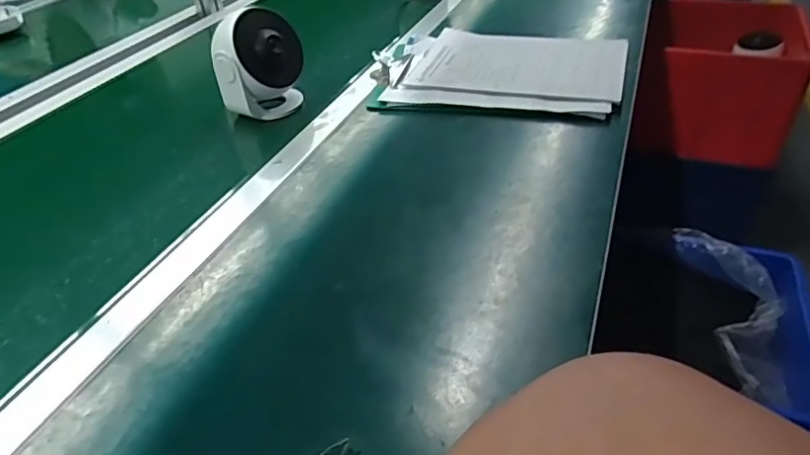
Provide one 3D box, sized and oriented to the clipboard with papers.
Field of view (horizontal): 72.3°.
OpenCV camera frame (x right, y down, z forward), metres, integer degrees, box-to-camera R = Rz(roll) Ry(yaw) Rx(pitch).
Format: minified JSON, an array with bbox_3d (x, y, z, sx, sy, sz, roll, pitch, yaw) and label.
[{"bbox_3d":[0.133,-0.234,0.809,0.344,0.026,0.254,7,40,12],"label":"clipboard with papers"}]

